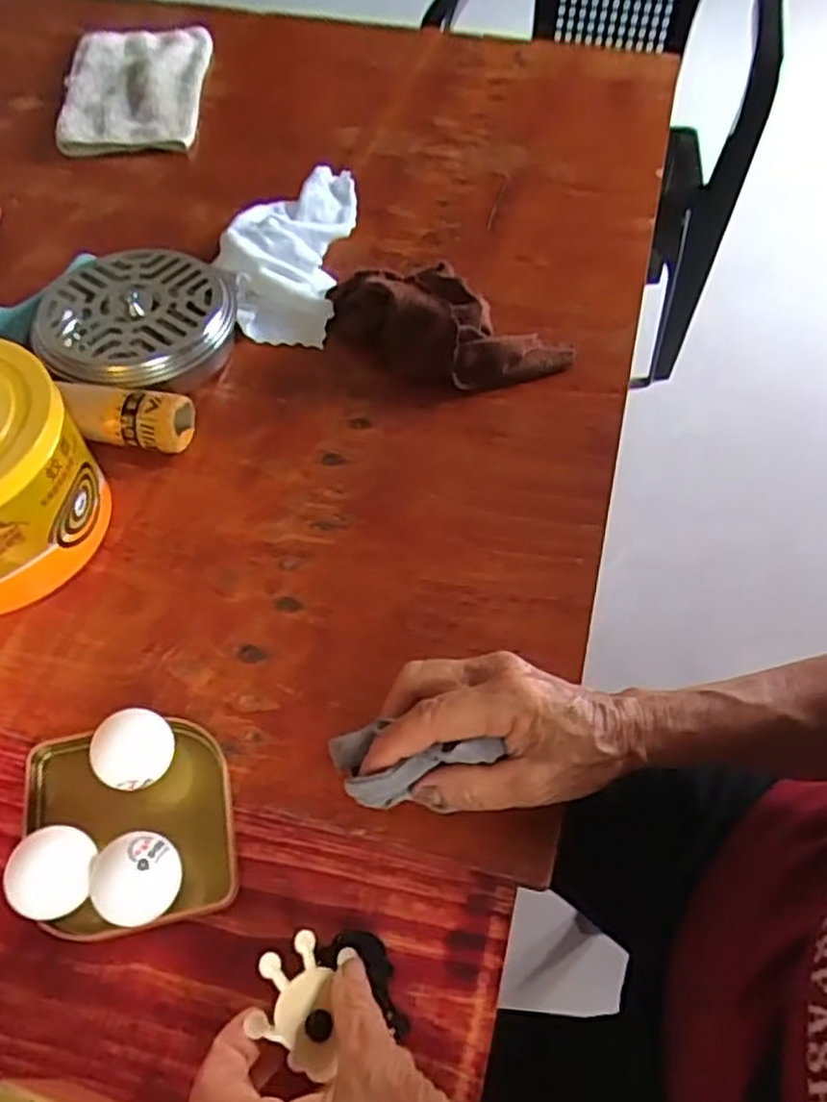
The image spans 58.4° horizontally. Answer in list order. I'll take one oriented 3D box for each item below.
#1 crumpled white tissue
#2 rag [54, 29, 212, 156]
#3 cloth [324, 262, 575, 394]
[{"bbox_3d":[-0.106,-0.246,0.610,0.097,0.040,0.171,4,56,5],"label":"crumpled white tissue"},{"bbox_3d":[-0.298,-0.498,0.790,0.143,0.026,0.245,-4,56,-1],"label":"rag"},{"bbox_3d":[0.022,-0.162,0.544,0.182,0.054,0.076,11,57,9],"label":"cloth"}]

